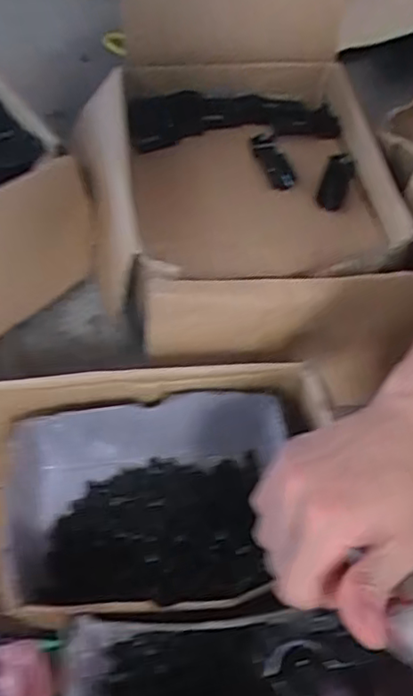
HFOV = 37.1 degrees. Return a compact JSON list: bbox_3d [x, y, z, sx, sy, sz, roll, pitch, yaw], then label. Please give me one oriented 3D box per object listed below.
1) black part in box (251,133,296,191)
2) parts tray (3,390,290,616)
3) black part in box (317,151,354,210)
[{"bbox_3d":[0.076,-0.223,0.726,0.037,0.016,0.091,-9,54,-11],"label":"black part in box"},{"bbox_3d":[-0.052,0.119,0.487,0.217,0.108,0.140,-2,53,-6],"label":"parts tray"},{"bbox_3d":[0.148,-0.190,0.703,0.031,0.016,0.088,16,53,8],"label":"black part in box"}]

